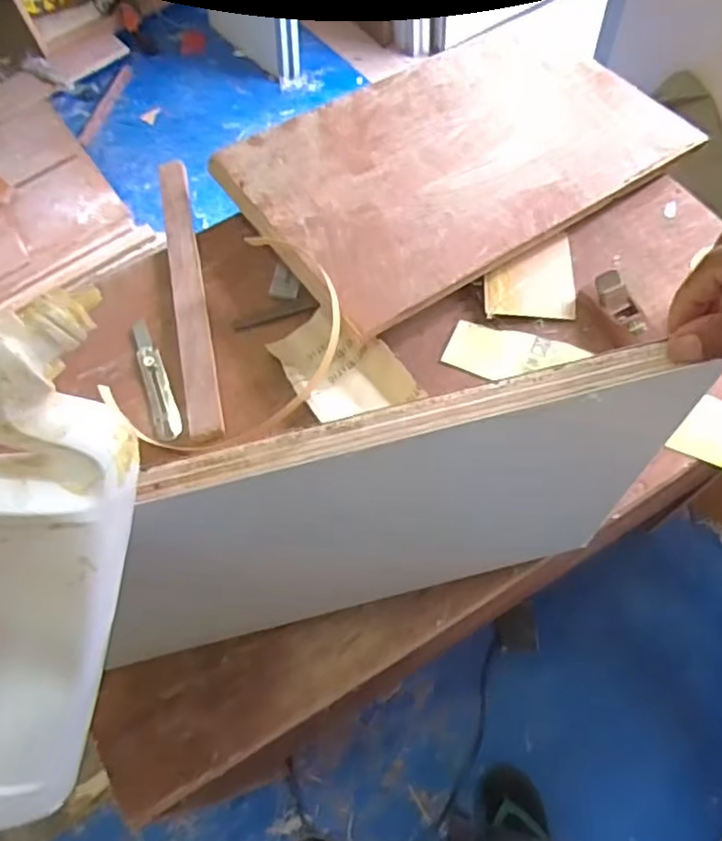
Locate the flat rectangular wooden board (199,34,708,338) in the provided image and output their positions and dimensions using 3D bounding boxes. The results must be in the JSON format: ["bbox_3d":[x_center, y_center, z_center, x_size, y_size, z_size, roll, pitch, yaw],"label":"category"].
[{"bbox_3d":[0.126,-0.356,0.877,0.554,0.025,0.362,-33,65,-16],"label":"flat rectangular wooden board"}]

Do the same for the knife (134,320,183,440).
[{"bbox_3d":[-0.249,-0.051,0.796,0.032,0.017,0.172,-19,64,-4],"label":"knife"}]

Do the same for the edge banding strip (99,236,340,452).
[{"bbox_3d":[-0.144,-0.083,0.763,0.226,0.027,0.289,29,80,23],"label":"edge banding strip"}]

